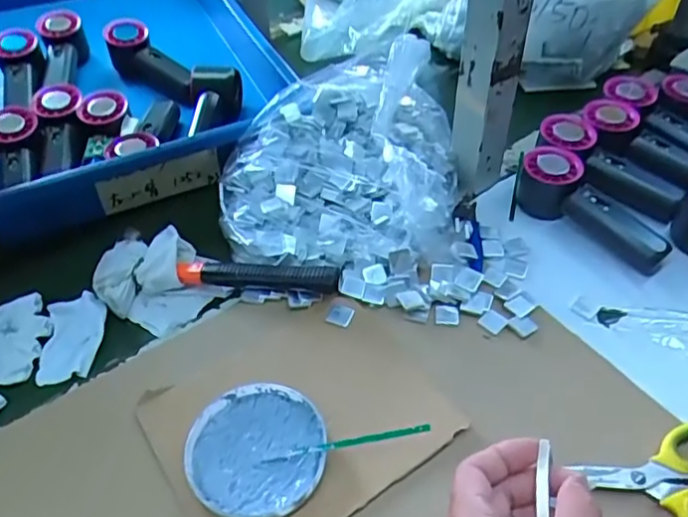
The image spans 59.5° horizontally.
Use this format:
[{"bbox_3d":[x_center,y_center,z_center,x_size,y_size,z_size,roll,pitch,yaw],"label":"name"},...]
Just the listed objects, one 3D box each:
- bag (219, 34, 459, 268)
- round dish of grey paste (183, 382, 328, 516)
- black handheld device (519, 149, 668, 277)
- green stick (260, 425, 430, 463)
[{"bbox_3d":[-0.006,-0.103,0.601,0.236,0.080,0.256,-4,46,0],"label":"bag"},{"bbox_3d":[-0.063,0.140,0.441,0.098,0.015,0.098,-2,46,2],"label":"round dish of grey paste"},{"bbox_3d":[0.241,-0.051,0.580,0.150,0.055,0.057,30,55,28],"label":"black handheld device"},{"bbox_3d":[0.000,0.132,0.430,0.126,0.008,0.007,-16,48,15],"label":"green stick"}]

